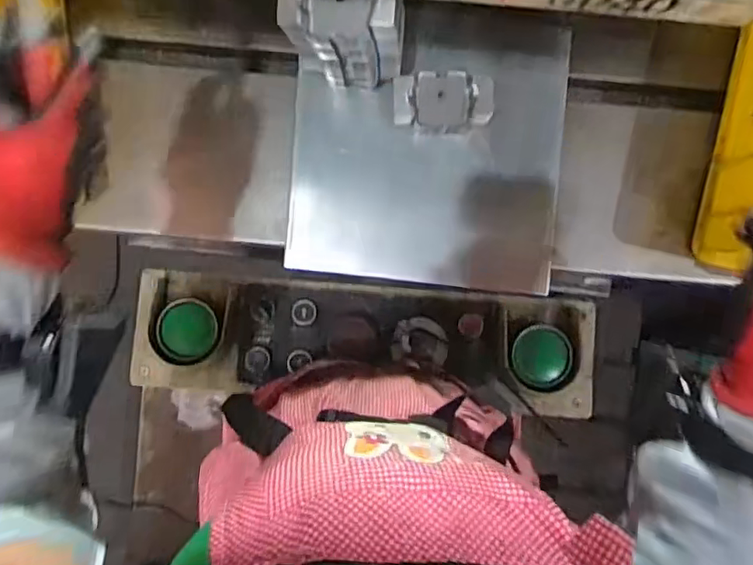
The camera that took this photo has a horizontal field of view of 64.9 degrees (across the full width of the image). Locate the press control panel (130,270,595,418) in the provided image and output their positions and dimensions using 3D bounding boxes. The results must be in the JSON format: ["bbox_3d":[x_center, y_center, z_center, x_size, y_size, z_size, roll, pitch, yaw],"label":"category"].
[{"bbox_3d":[-0.011,0.073,0.708,0.547,0.076,0.135,4,91,-1],"label":"press control panel"}]

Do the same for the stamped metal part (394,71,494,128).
[{"bbox_3d":[0.060,-0.169,0.559,0.088,0.040,0.051,1,93,0],"label":"stamped metal part"}]

